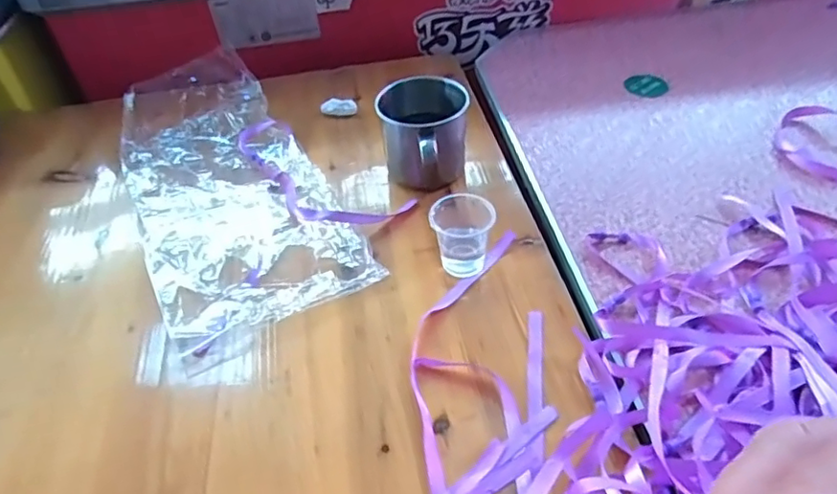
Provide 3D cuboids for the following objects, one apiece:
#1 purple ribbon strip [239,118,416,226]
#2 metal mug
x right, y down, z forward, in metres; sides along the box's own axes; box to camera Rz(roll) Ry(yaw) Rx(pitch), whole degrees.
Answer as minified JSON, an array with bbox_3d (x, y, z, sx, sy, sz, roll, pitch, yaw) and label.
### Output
[{"bbox_3d":[-0.112,-0.071,0.572,0.211,0.008,0.087,30,55,29],"label":"purple ribbon strip"},{"bbox_3d":[0.005,-0.091,0.547,0.081,0.086,0.094,-2,46,3],"label":"metal mug"}]

